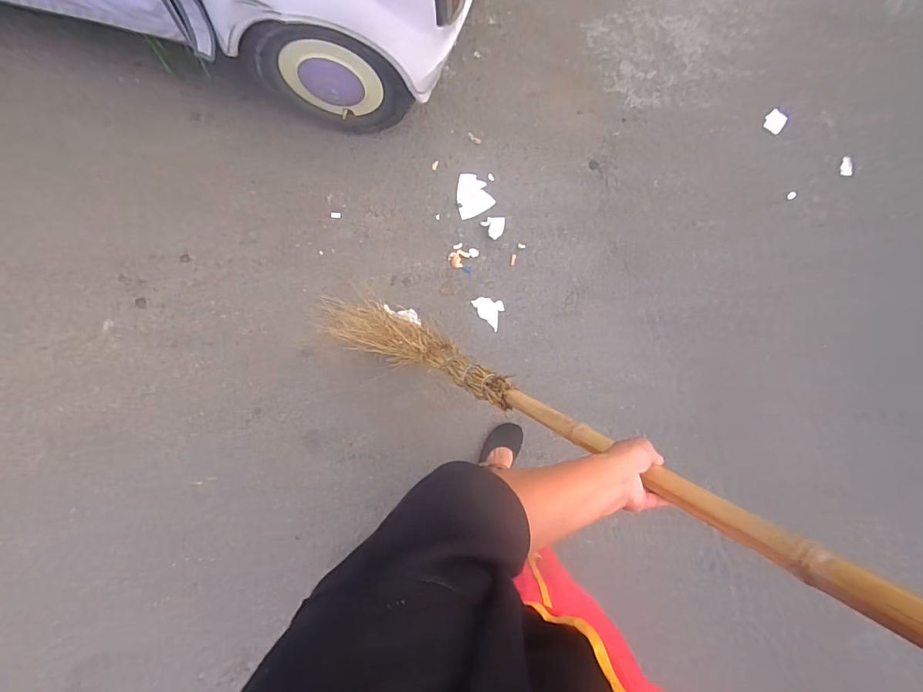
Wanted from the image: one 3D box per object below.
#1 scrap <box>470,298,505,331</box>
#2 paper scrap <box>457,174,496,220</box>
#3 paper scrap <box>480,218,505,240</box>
[{"bbox_3d":[0.087,-0.105,1.251,0.072,0.005,0.104,-41,89,-5],"label":"scrap"},{"bbox_3d":[0.030,-0.458,1.307,0.107,0.008,0.132,-23,87,-5],"label":"paper scrap"},{"bbox_3d":[0.100,-0.350,1.271,0.063,0.013,0.064,-36,88,-5],"label":"paper scrap"}]

